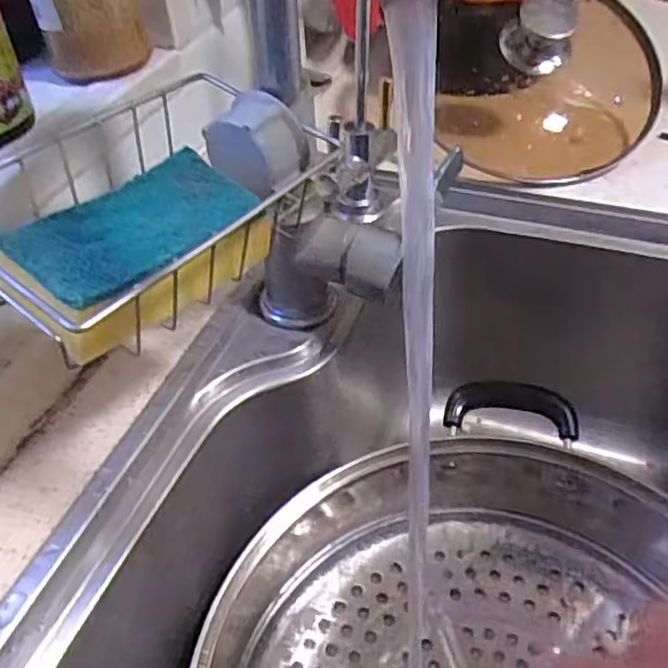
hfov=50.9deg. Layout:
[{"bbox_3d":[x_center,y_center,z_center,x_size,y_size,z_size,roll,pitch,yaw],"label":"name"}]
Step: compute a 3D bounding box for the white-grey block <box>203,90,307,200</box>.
[{"bbox_3d":[-0.039,-0.099,0.361,0.037,0.034,0.049,-36,52,-29],"label":"white-grey block"}]

